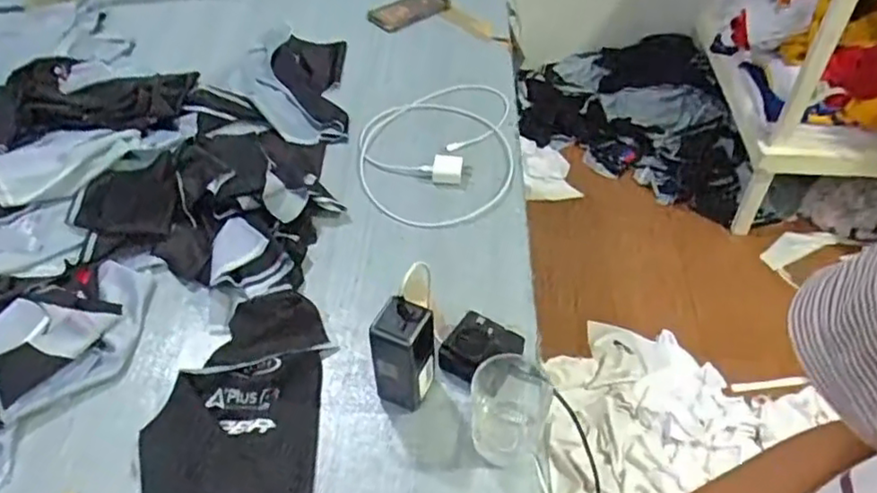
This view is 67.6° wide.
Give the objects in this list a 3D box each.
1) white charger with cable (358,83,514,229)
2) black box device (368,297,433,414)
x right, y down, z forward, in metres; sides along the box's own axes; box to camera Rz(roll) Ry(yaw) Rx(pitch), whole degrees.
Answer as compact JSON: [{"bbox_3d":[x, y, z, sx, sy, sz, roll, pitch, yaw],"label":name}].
[{"bbox_3d":[-0.004,-0.166,1.036,0.244,0.033,0.352,2,48,0],"label":"white charger with cable"},{"bbox_3d":[-0.037,0.118,0.697,0.056,0.137,0.055,21,50,17],"label":"black box device"}]

